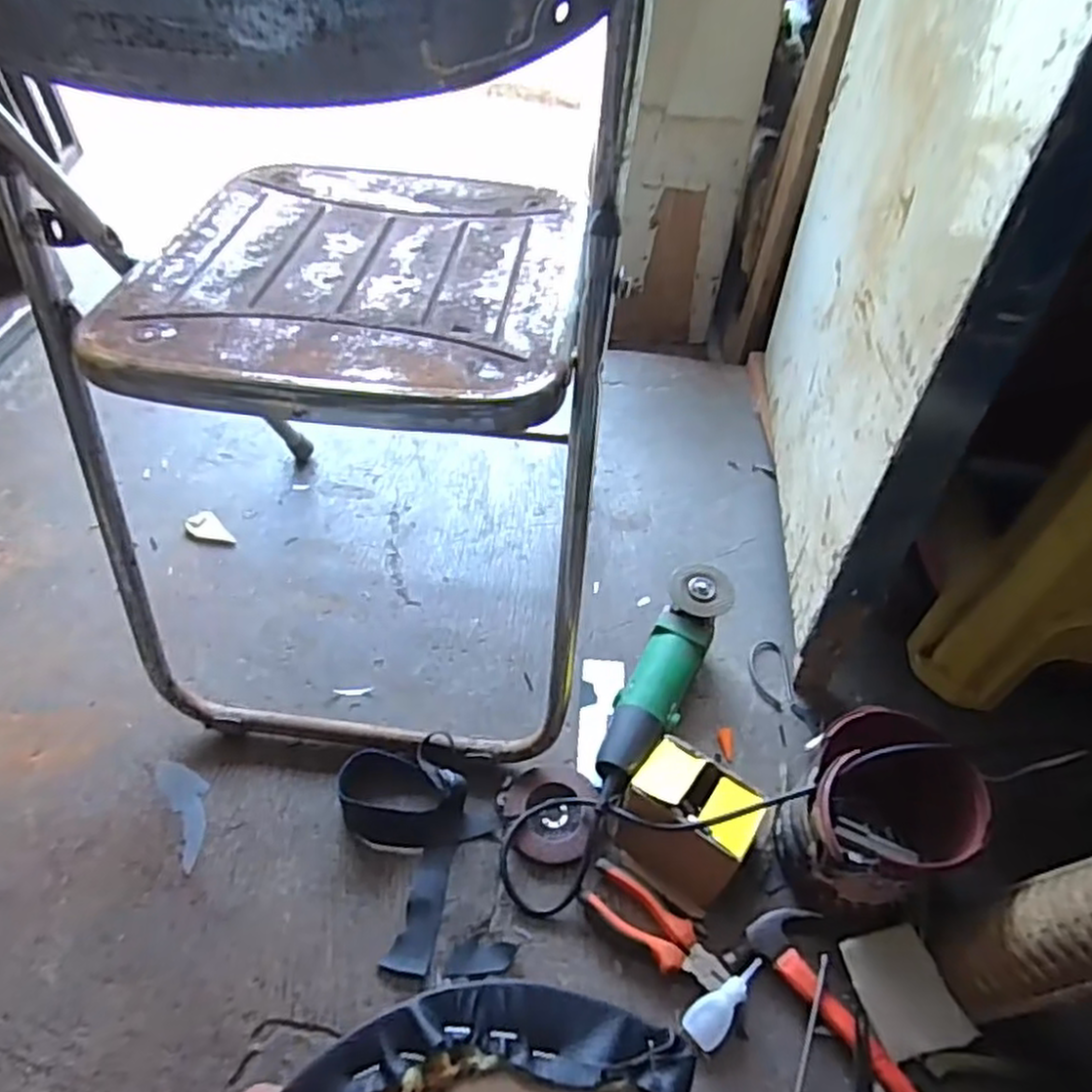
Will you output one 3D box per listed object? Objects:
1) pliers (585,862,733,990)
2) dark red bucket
[{"bbox_3d":[0.098,0.349,0.672,0.140,0.023,0.046,33,55,22],"label":"pliers"},{"bbox_3d":[0.295,0.252,0.672,0.157,0.153,0.139,-36,60,-29],"label":"dark red bucket"}]

